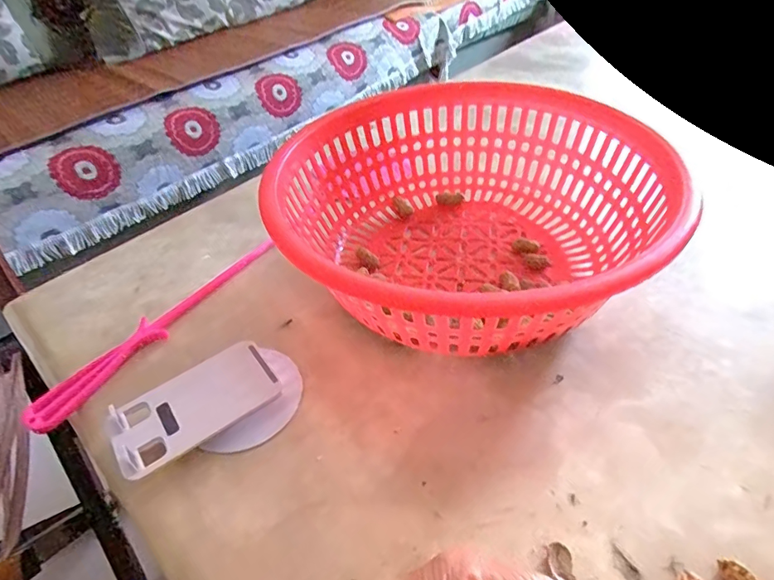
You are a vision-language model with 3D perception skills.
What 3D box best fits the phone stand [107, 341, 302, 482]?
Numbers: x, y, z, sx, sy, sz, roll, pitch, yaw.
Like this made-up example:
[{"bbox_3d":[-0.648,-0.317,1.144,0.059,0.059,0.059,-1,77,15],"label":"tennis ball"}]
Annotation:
[{"bbox_3d":[-0.131,0.086,0.357,0.131,0.028,0.076,-27,48,-21],"label":"phone stand"}]

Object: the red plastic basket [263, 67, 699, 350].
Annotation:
[{"bbox_3d":[0.081,-0.071,0.444,0.297,0.125,0.322,-3,44,3],"label":"red plastic basket"}]

